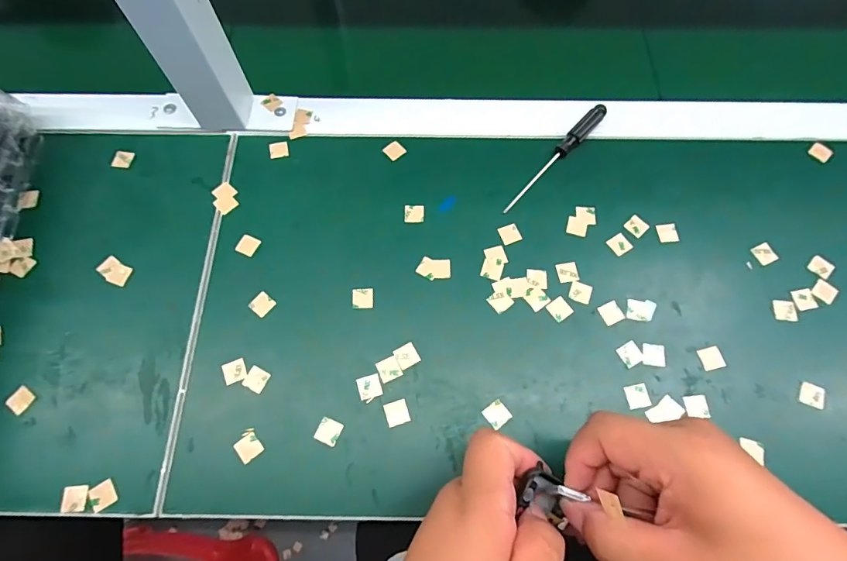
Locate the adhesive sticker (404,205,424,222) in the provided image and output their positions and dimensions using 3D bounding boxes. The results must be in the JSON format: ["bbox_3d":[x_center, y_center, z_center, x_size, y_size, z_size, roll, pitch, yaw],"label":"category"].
[{"bbox_3d":[-0.008,-0.055,0.359,0.016,0.004,0.015,-1,72,0],"label":"adhesive sticker"}]

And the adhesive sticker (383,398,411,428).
[{"bbox_3d":[-0.018,0.092,0.303,0.016,0.004,0.016,-17,70,-9],"label":"adhesive sticker"}]

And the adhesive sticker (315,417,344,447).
[{"bbox_3d":[-0.064,0.103,0.299,0.016,0.004,0.016,25,64,5],"label":"adhesive sticker"}]

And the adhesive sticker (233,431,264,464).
[{"bbox_3d":[-0.117,0.112,0.294,0.015,0.004,0.016,-36,73,-12],"label":"adhesive sticker"}]

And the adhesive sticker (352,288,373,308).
[{"bbox_3d":[-0.046,0.014,0.333,0.015,0.004,0.015,-3,70,-4],"label":"adhesive sticker"}]

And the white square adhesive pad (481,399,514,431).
[{"bbox_3d":[0.051,0.093,0.303,0.016,0.004,0.016,-36,73,-13],"label":"white square adhesive pad"}]

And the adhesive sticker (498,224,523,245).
[{"bbox_3d":[0.069,-0.037,0.352,0.016,0.004,0.016,-19,71,-8],"label":"adhesive sticker"}]

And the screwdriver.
[{"bbox_3d":[0.111,-0.104,0.368,0.014,0.012,0.129,42,75,14],"label":"screwdriver"}]

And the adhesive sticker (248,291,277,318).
[{"bbox_3d":[-0.122,0.018,0.330,0.016,0.004,0.016,35,73,12],"label":"adhesive sticker"}]

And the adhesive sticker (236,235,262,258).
[{"bbox_3d":[-0.139,-0.028,0.347,0.016,0.004,0.016,21,71,8],"label":"adhesive sticker"}]

